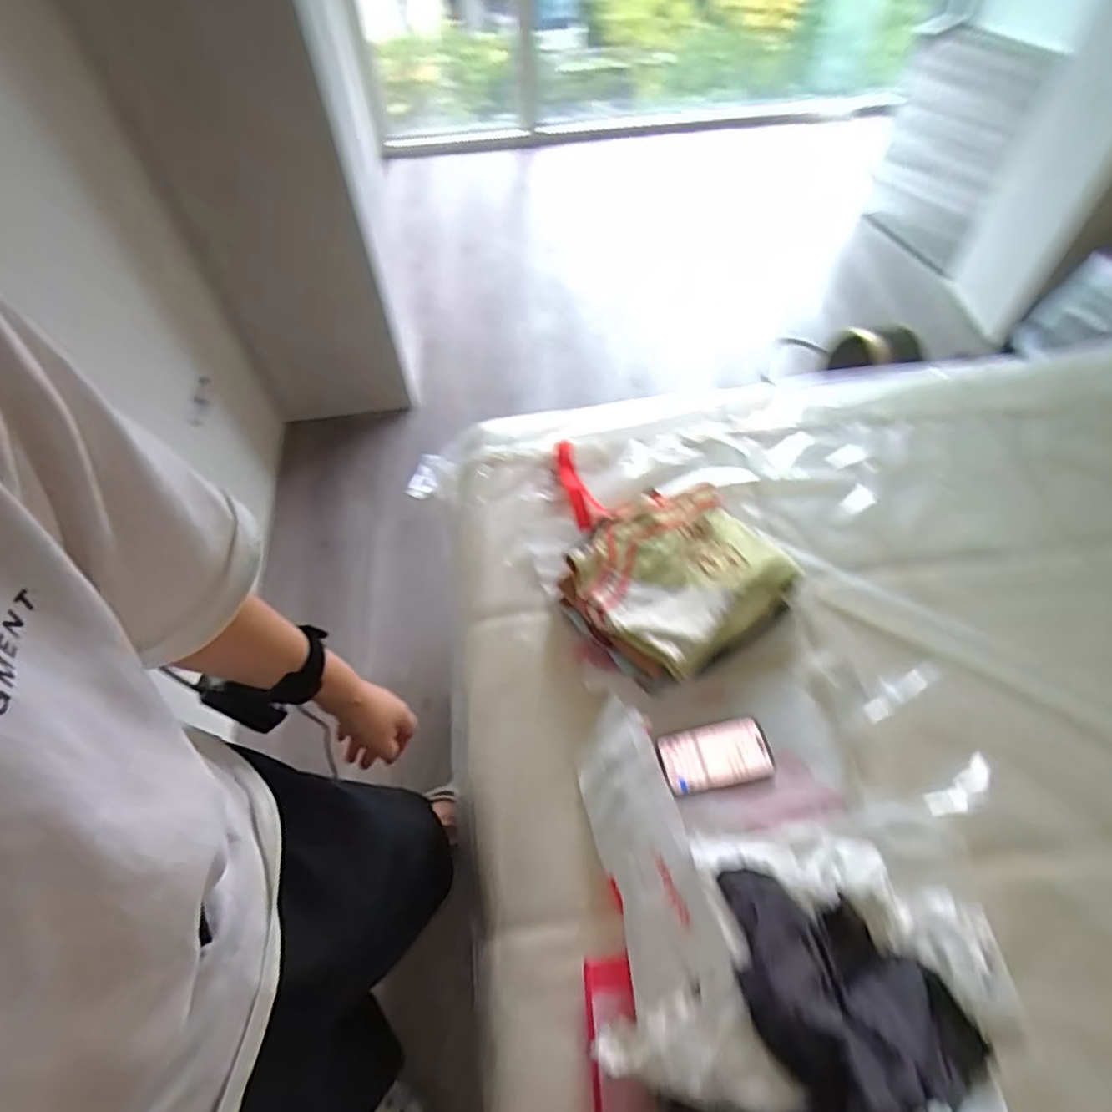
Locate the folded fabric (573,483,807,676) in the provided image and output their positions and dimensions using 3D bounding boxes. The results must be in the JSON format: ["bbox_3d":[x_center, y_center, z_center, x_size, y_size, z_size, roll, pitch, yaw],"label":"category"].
[{"bbox_3d":[0.190,0.034,0.984,0.307,0.098,0.258,-35,63,-22],"label":"folded fabric"}]

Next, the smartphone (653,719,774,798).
[{"bbox_3d":[0.219,0.270,0.878,0.152,0.012,0.087,-8,56,-7],"label":"smartphone"}]

